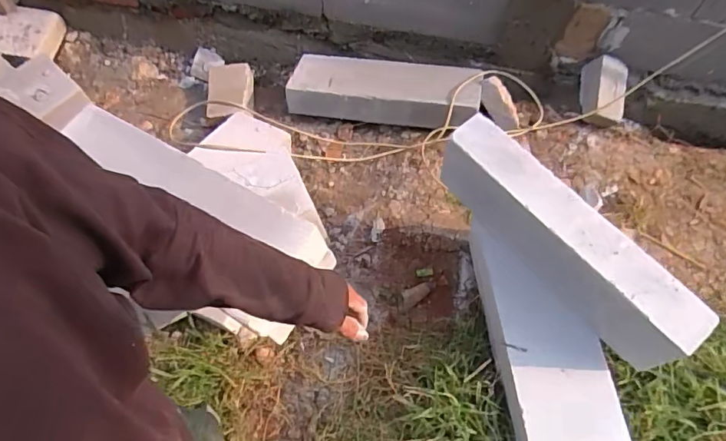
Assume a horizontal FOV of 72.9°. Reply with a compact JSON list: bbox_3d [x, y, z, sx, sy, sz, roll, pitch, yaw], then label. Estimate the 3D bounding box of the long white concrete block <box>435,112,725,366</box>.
[{"bbox_3d":[0.397,0.032,1.003,0.124,0.162,0.577,-33,67,-22],"label":"long white concrete block"}]

